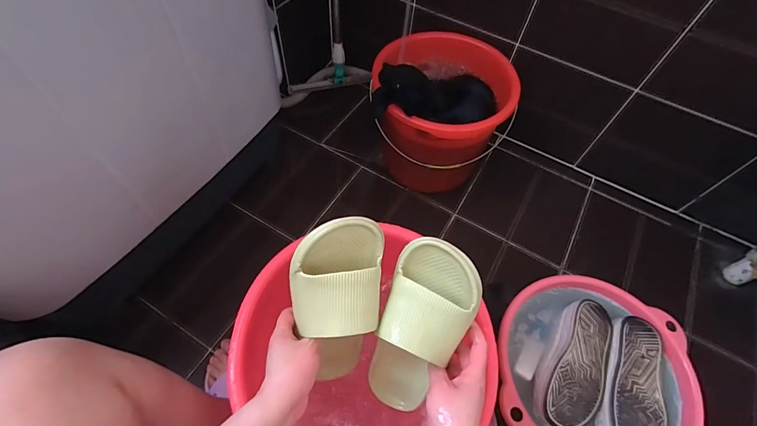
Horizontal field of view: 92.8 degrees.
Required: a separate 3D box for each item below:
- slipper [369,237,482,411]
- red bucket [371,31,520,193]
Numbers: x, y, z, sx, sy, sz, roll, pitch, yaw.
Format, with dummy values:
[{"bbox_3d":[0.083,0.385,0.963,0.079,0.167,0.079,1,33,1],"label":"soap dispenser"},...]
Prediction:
[{"bbox_3d":[0.048,0.149,0.435,0.099,0.230,0.058,20,18,9],"label":"slipper"},{"bbox_3d":[0.141,-0.235,0.960,0.333,0.303,0.328,1,59,-2],"label":"red bucket"}]

